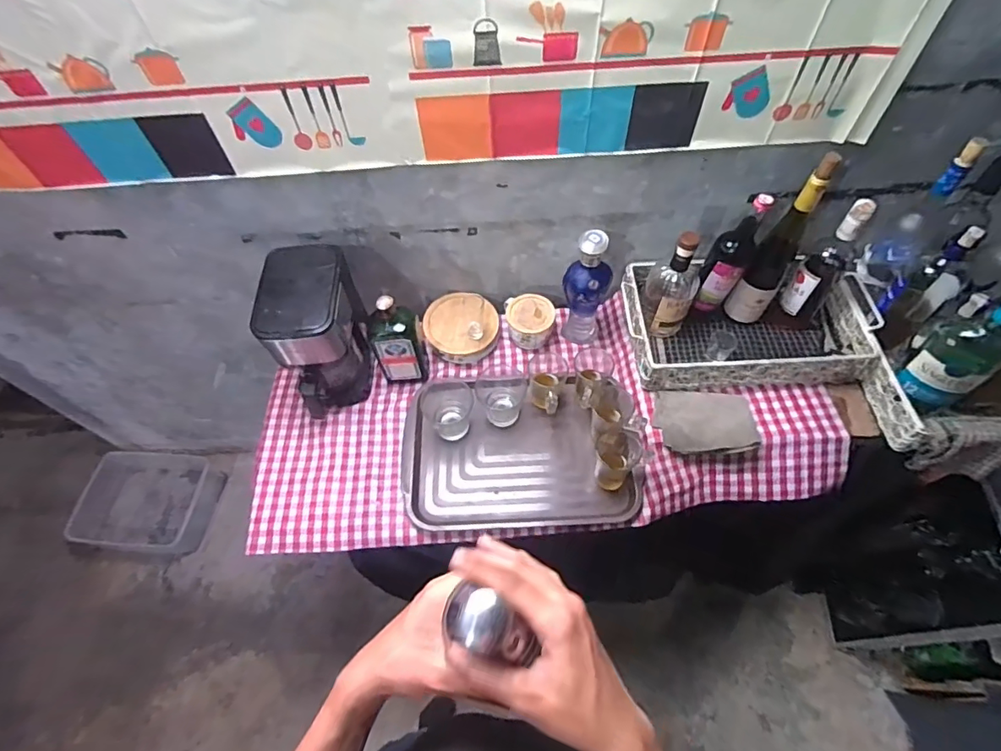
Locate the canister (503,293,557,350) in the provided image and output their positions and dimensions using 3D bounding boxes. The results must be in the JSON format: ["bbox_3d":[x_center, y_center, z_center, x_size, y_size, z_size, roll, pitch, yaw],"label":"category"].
[{"bbox_3d":[0.062,-0.116,1.042,0.100,0.072,0.101,-9,59,-4],"label":"canister"}]

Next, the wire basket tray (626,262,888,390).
[{"bbox_3d":[0.461,-0.092,0.953,0.441,0.098,0.249,4,59,4],"label":"wire basket tray"}]

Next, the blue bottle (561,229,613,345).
[{"bbox_3d":[0.167,-0.168,0.967,0.080,0.272,0.096,14,60,10],"label":"blue bottle"}]

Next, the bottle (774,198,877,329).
[{"bbox_3d":[0.587,-0.195,0.903,0.073,0.269,0.083,38,66,22],"label":"bottle"}]

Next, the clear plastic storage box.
[{"bbox_3d":[-1.101,0.404,1.584,0.398,0.134,0.304,-1,58,1],"label":"clear plastic storage box"}]

